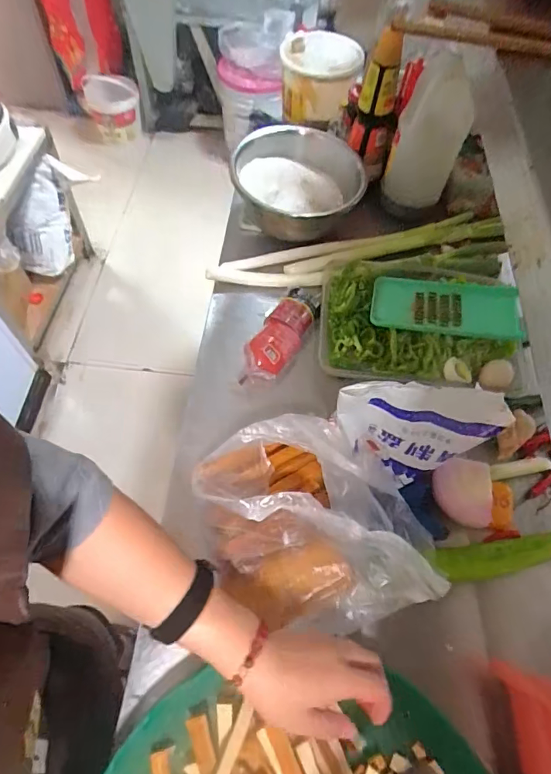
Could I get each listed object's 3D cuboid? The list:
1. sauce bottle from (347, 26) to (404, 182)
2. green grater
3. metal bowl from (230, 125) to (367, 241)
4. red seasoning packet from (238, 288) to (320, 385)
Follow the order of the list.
[{"bbox_3d":[0.199,-0.533,0.873,0.083,0.271,0.069,17,61,6],"label":"sauce bottle"},{"bbox_3d":[0.280,-0.131,0.743,0.234,0.026,0.117,8,58,8],"label":"green grater"},{"bbox_3d":[0.042,-0.393,0.867,0.238,0.100,0.281,-3,61,-5],"label":"metal bowl"},{"bbox_3d":[0.012,-0.086,0.702,0.066,0.039,0.197,24,62,10],"label":"red seasoning packet"}]

